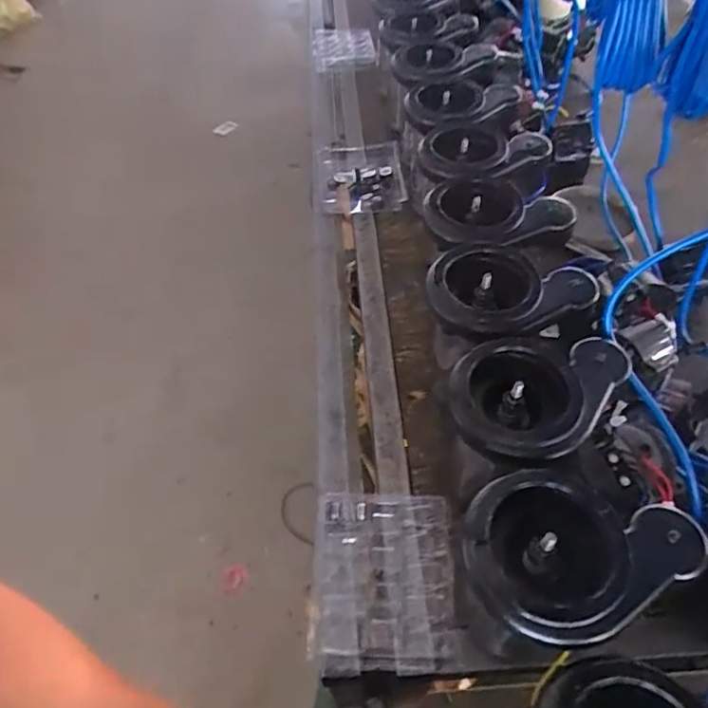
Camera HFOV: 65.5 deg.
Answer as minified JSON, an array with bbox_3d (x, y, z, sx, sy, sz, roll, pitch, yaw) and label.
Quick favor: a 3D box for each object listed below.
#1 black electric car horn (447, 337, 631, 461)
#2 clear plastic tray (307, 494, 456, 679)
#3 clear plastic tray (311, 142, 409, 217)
[{"bbox_3d":[0.163,0.032,0.500,0.151,0.049,0.113,-37,58,-25],"label":"black electric car horn"},{"bbox_3d":[0.029,0.223,0.550,0.138,0.026,0.164,-1,50,2],"label":"clear plastic tray"},{"bbox_3d":[0.008,-0.316,0.982,0.156,0.036,0.188,-6,50,-3],"label":"clear plastic tray"}]

